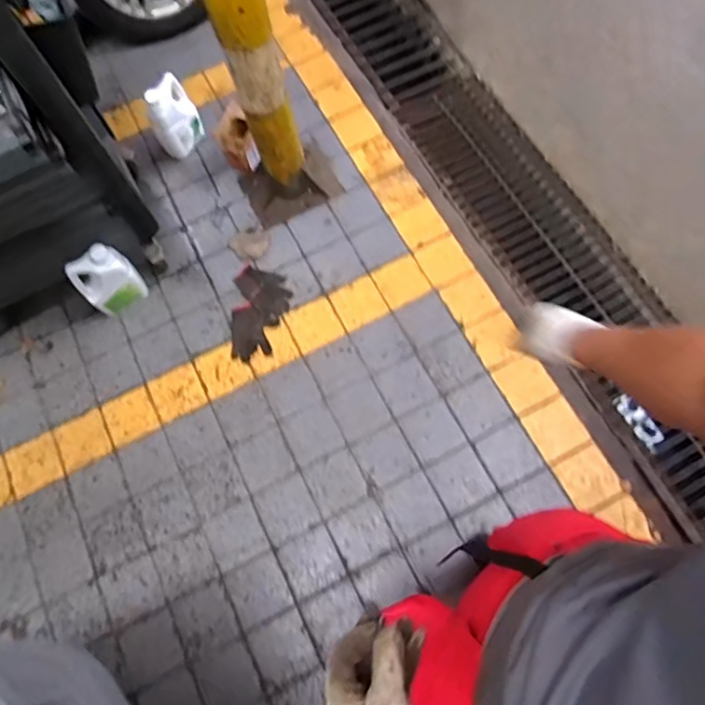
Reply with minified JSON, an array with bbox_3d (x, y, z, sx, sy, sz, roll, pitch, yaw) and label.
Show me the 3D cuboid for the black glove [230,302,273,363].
[{"bbox_3d":[-0.321,-0.064,1.675,0.114,0.018,0.175,-17,70,-2],"label":"black glove"}]

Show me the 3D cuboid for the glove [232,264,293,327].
[{"bbox_3d":[-0.267,-0.191,1.712,0.130,0.020,0.209,-36,72,-8],"label":"glove"}]

